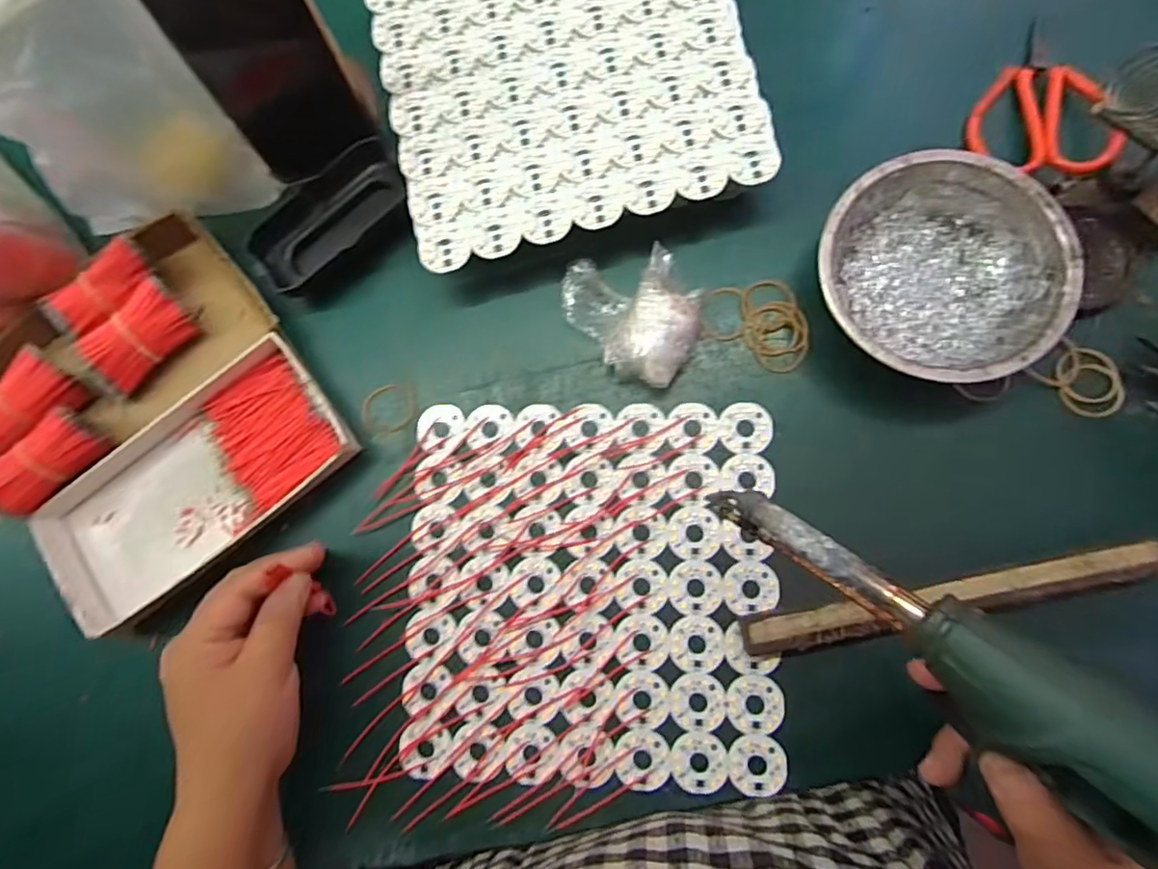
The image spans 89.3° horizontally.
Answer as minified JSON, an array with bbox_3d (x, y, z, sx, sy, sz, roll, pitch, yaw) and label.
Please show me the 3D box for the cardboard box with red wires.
[{"bbox_3d":[-0.270,-0.012,0.375,0.194,0.043,0.206,-38,80,-1],"label":"cardboard box with red wires"}]

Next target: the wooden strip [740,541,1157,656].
[{"bbox_3d":[0.193,0.088,0.312,0.211,0.021,0.021,-12,81,3],"label":"wooden strip"}]

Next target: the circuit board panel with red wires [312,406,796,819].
[{"bbox_3d":[-0.008,0.099,0.339,0.236,0.005,0.232,-1,82,5],"label":"circuit board panel with red wires"}]

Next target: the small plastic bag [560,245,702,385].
[{"bbox_3d":[0.035,-0.075,0.349,0.067,0.030,0.089,-40,80,-1],"label":"small plastic bag"}]

